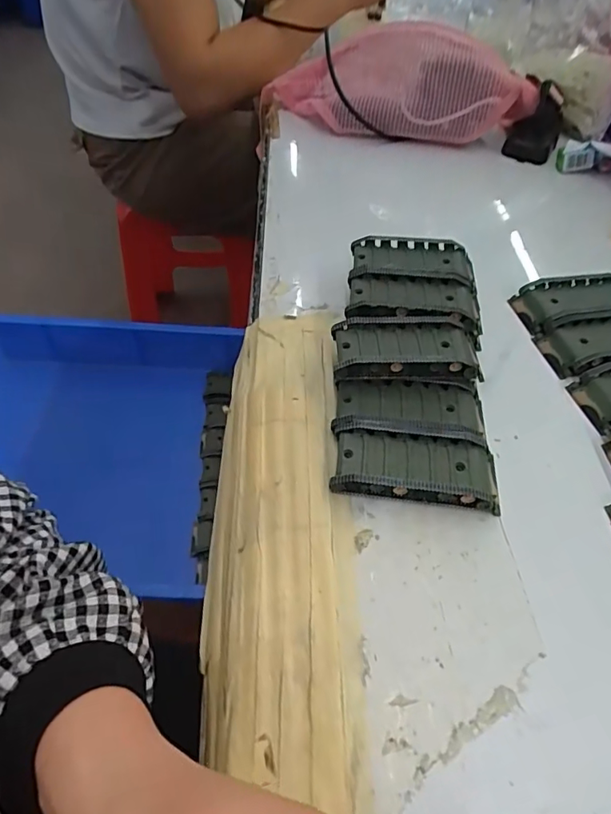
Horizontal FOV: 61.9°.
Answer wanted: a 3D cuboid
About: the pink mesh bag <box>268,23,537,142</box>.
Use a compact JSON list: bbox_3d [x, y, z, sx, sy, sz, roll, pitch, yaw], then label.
[{"bbox_3d":[0.102,-0.376,0.587,0.292,0.088,0.124,0,51,-3],"label":"pink mesh bag"}]

